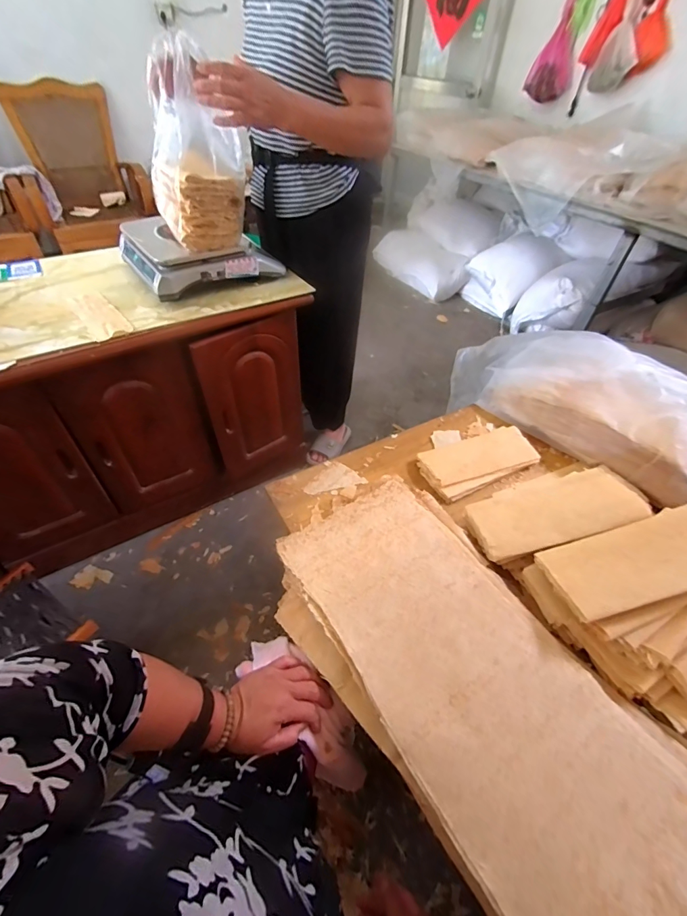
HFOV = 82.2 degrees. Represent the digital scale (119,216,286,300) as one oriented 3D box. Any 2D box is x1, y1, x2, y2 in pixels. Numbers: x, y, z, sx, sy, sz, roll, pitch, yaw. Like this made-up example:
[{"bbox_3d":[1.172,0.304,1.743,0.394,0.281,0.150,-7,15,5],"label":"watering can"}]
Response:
[{"bbox_3d":[-0.393,-0.568,1.066,0.340,0.091,0.330,-28,55,-27],"label":"digital scale"}]

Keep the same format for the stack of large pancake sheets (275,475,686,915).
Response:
[{"bbox_3d":[0.212,0.337,0.528,0.338,0.068,0.787,-28,55,-27],"label":"stack of large pancake sheets"}]

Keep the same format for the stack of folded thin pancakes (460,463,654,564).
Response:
[{"bbox_3d":[0.373,0.086,0.718,0.282,0.031,0.160,-18,36,3],"label":"stack of folded thin pancakes"}]

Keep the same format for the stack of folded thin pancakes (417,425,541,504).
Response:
[{"bbox_3d":[0.309,-0.001,0.898,0.280,0.031,0.128,-18,51,-20],"label":"stack of folded thin pancakes"}]

